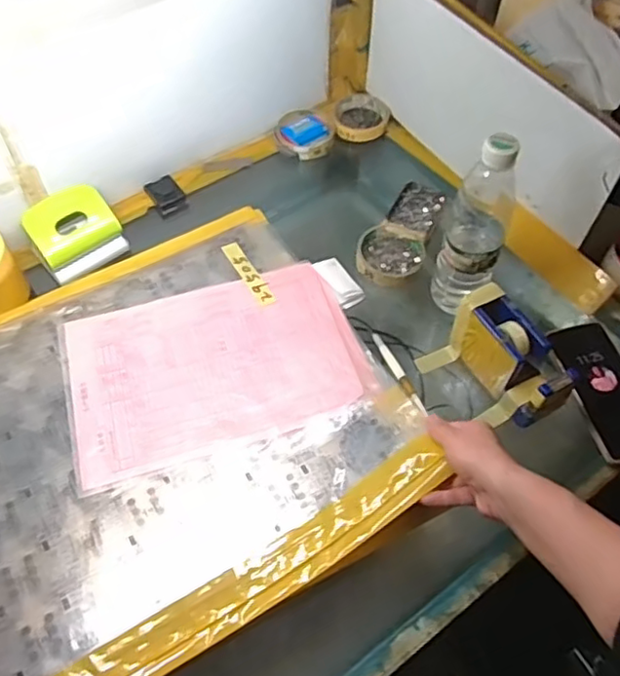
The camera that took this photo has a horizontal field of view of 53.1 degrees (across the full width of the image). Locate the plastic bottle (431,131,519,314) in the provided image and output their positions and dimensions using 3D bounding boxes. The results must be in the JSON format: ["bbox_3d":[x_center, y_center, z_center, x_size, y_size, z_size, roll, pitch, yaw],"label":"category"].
[{"bbox_3d":[0.180,-0.116,0.665,0.061,0.226,0.070,20,59,14],"label":"plastic bottle"}]

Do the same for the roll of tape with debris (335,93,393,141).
[{"bbox_3d":[0.080,-0.336,0.942,0.081,0.026,0.093,3,57,3],"label":"roll of tape with debris"}]

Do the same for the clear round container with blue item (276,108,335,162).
[{"bbox_3d":[-0.010,-0.297,0.905,0.082,0.020,0.084,23,60,15],"label":"clear round container with blue item"}]

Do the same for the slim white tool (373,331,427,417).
[{"bbox_3d":[0.096,0.038,0.667,0.012,0.013,0.125,-15,43,-11],"label":"slim white tool"}]

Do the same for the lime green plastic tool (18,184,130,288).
[{"bbox_3d":[-0.288,-0.131,0.762,0.103,0.069,0.069,-35,63,-20],"label":"lime green plastic tool"}]

